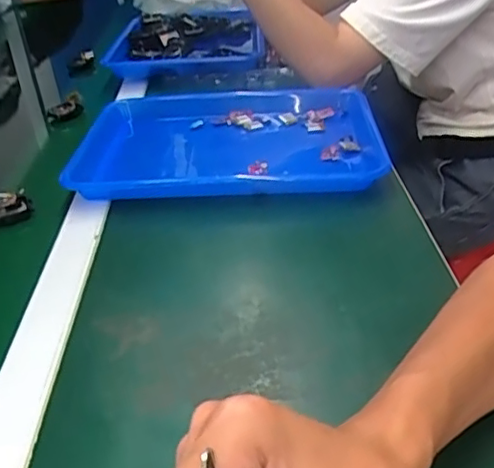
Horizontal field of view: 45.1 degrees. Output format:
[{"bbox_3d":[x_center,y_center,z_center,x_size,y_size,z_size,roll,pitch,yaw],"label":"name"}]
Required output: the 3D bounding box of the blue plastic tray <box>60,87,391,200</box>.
[{"bbox_3d":[-0.017,-0.107,0.693,0.334,0.040,0.264,-1,33,5],"label":"blue plastic tray"}]

